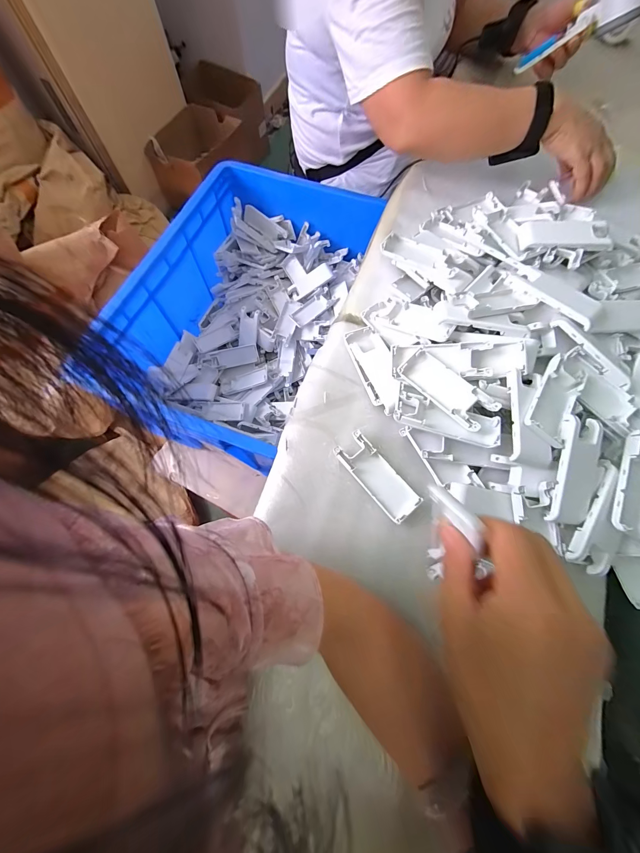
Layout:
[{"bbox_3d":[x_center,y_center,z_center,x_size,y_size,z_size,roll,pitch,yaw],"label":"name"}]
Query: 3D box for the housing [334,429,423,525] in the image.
[{"bbox_3d":[0.063,0.055,0.340,0.039,0.010,0.102,-39,74,-11],"label":"housing"}]

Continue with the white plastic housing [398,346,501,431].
[{"bbox_3d":[0.135,-0.042,0.332,0.039,0.021,0.102,-39,75,-11],"label":"white plastic housing"}]

